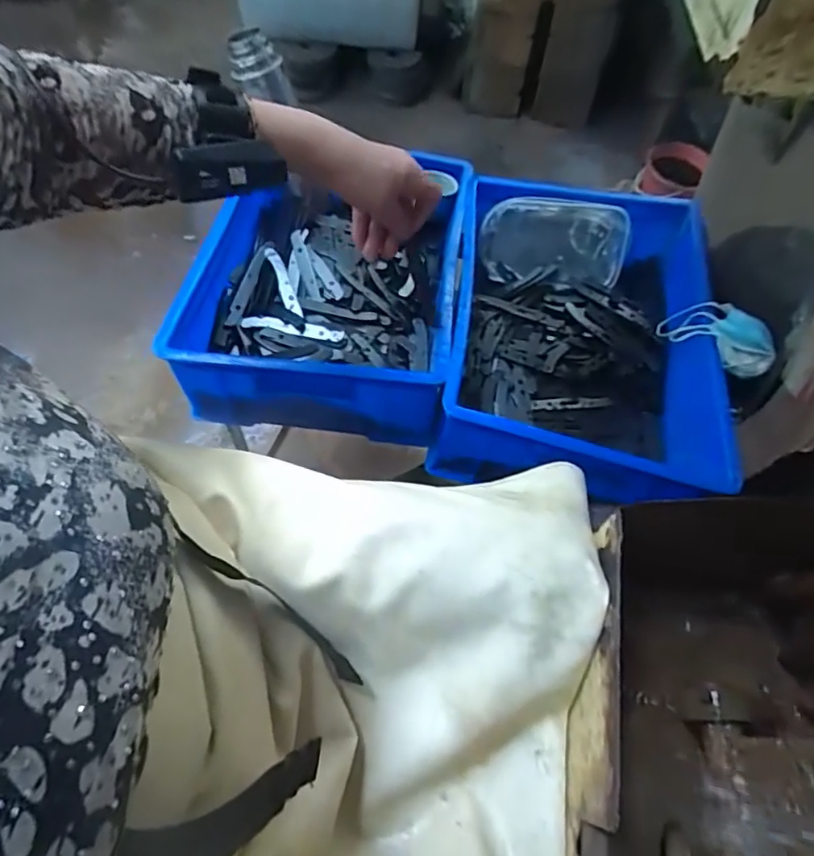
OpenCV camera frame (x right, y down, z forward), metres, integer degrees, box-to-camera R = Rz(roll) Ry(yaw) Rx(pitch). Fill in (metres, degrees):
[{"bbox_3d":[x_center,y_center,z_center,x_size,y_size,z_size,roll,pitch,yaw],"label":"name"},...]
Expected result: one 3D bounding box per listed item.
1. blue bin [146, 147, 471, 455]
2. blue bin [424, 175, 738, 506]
[{"bbox_3d":[-0.083,-0.199,0.708,0.290,0.126,0.400,7,62,1],"label":"blue bin"},{"bbox_3d":[0.207,-0.121,0.682,0.304,0.125,0.428,7,62,2],"label":"blue bin"}]

